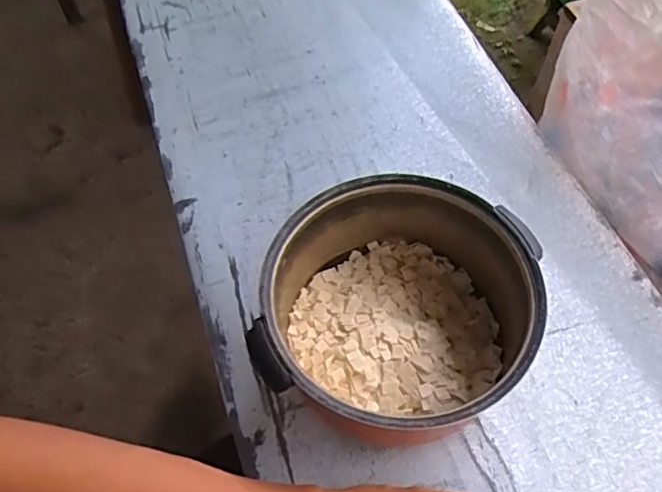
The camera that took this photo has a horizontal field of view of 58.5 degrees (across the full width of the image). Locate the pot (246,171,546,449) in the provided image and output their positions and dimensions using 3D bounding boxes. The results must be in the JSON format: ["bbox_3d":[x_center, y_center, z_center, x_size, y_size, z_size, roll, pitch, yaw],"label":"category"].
[{"bbox_3d":[0.052,0.056,0.488,0.201,0.102,0.204,0,58,0],"label":"pot"}]

